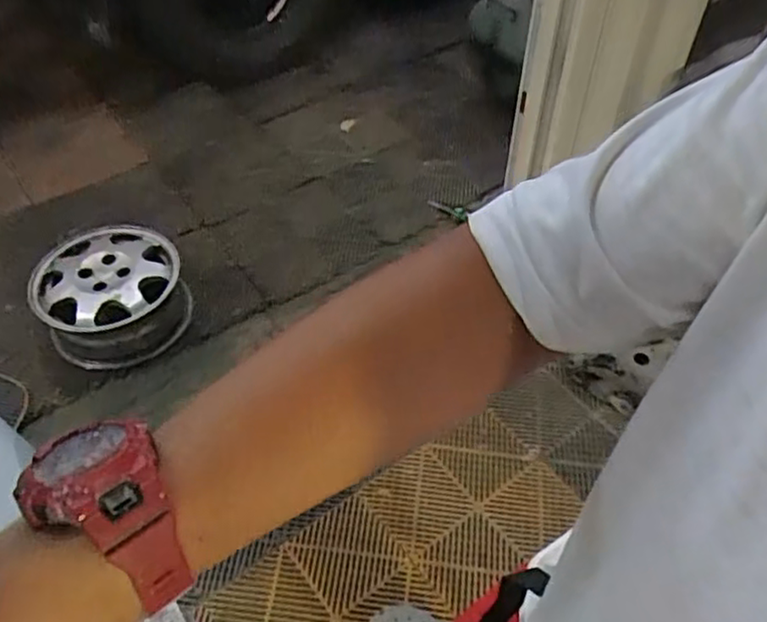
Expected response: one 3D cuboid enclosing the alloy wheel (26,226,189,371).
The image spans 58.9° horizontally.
[{"bbox_3d":[-0.729,-0.043,1.833,0.370,0.182,0.359,0,50,0],"label":"alloy wheel"}]

